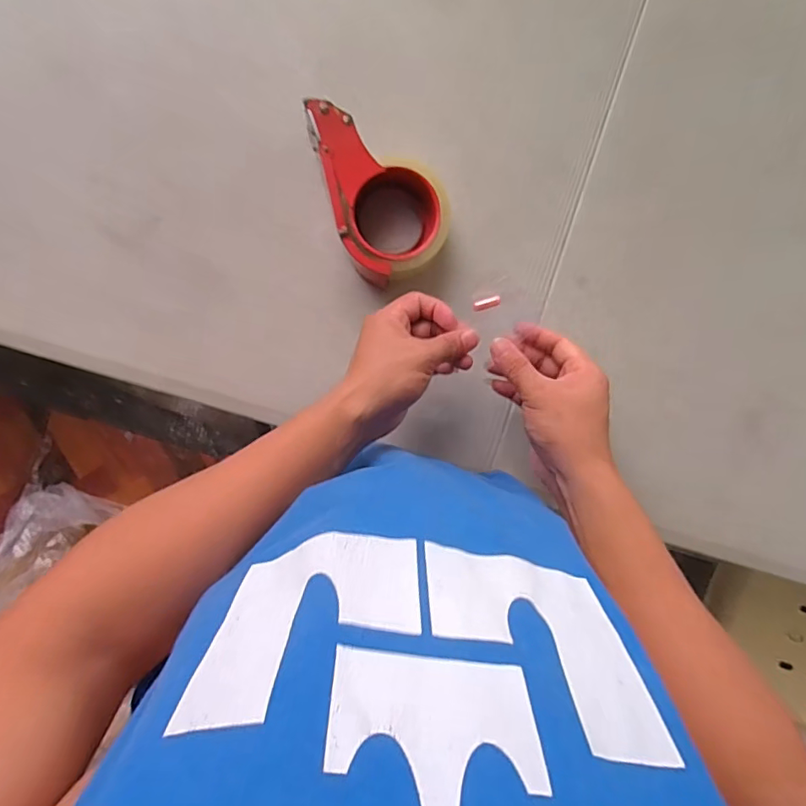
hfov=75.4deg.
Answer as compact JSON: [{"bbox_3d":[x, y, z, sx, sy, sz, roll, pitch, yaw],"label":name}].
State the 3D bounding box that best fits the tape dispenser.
[{"bbox_3d":[-0.023,-0.192,0.472,0.097,0.067,0.155,-29,96,1],"label":"tape dispenser"}]

